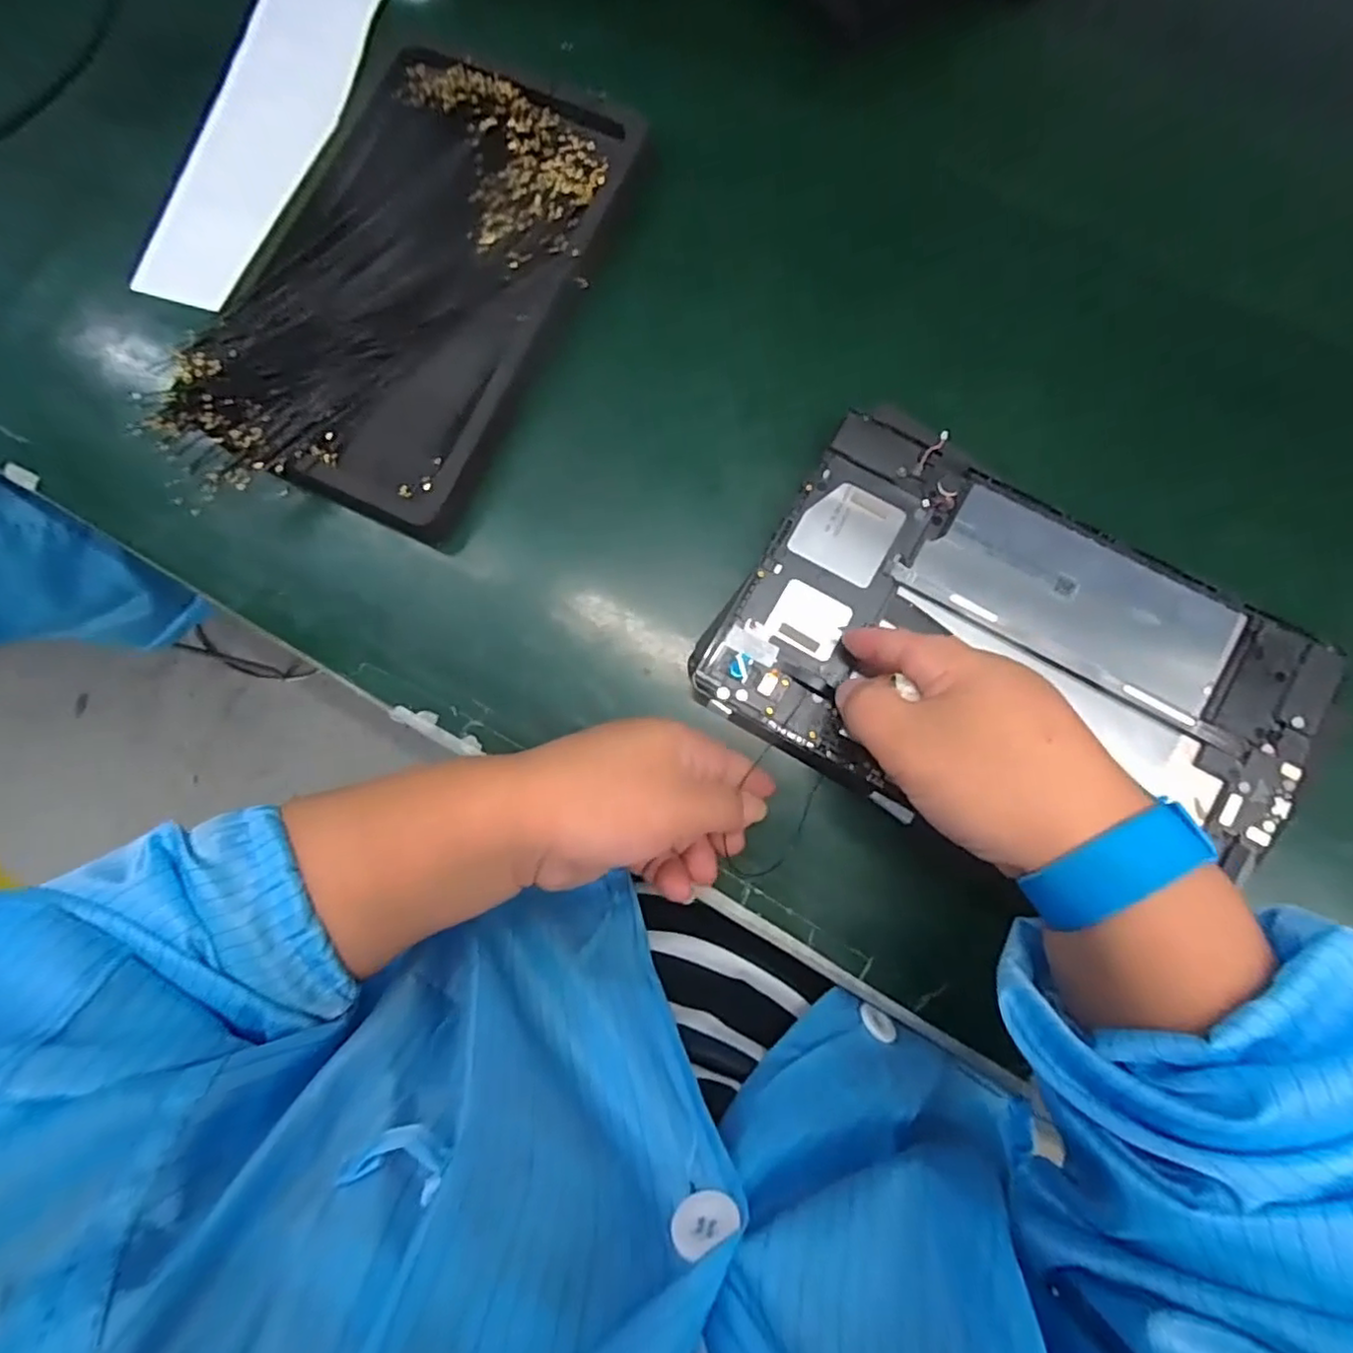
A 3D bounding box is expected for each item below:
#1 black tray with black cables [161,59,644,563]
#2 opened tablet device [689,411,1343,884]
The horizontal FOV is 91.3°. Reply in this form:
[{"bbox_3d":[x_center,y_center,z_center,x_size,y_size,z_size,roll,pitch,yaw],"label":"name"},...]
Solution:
[{"bbox_3d":[-0.134,-0.198,0.340,0.152,0.031,0.252,25,84,6],"label":"black tray with black cables"},{"bbox_3d":[0.146,-0.002,0.289,0.236,0.007,0.155,31,84,6],"label":"opened tablet device"}]

